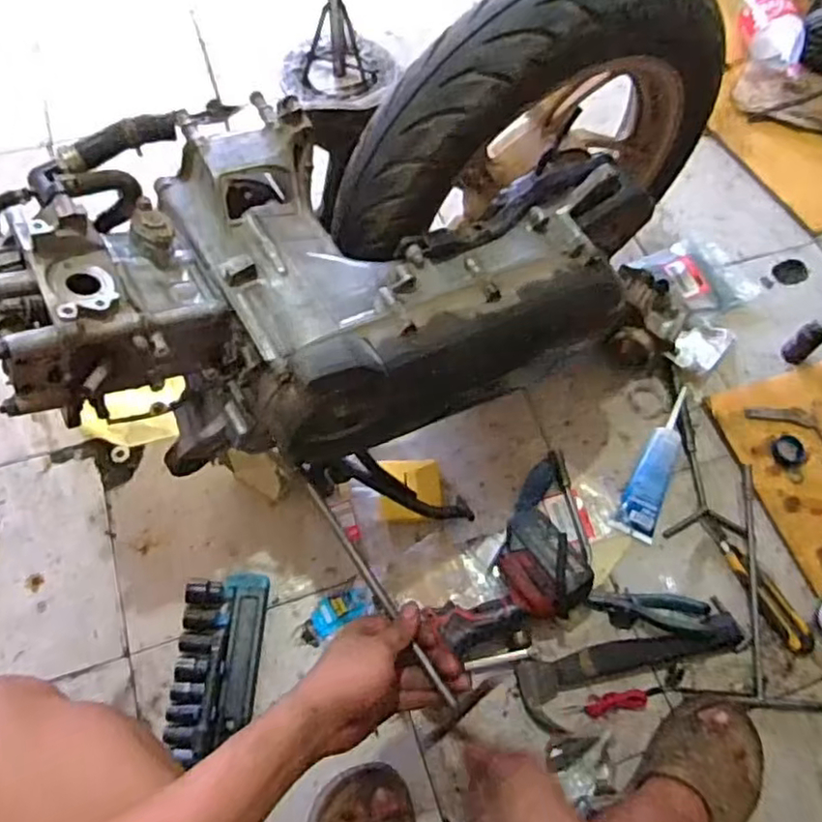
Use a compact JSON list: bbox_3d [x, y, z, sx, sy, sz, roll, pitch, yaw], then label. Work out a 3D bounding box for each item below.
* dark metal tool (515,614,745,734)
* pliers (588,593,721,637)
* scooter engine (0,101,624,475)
[{"bbox_3d":[0.275,0.314,0.797,0.294,0.030,0.079,-10,63,-8],"label":"dark metal tool"},{"bbox_3d":[0.302,0.249,0.821,0.155,0.012,0.047,4,62,0],"label":"pliers"},{"bbox_3d":[-0.064,-0.138,0.657,0.600,0.209,0.312,-30,69,-16],"label":"scooter engine"}]

